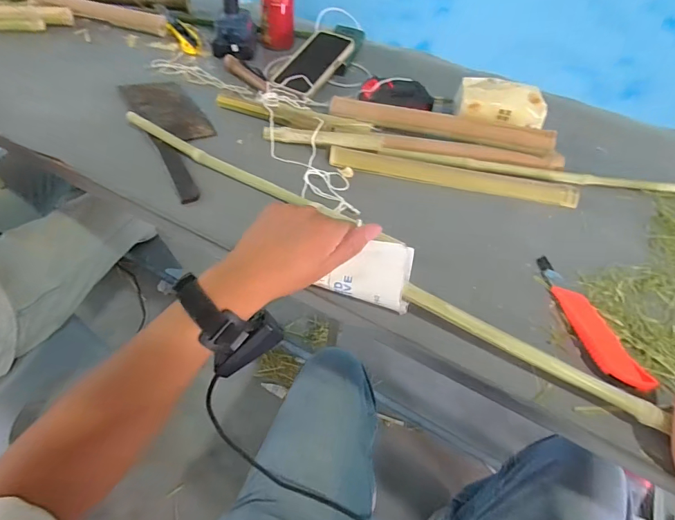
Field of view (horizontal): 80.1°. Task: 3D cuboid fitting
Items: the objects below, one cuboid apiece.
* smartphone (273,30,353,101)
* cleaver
[{"bbox_3d":[-0.038,-0.353,0.712,0.092,0.014,0.171,28,67,18],"label":"smartphone"},{"bbox_3d":[-0.227,-0.187,0.580,0.093,0.013,0.293,-24,56,-24],"label":"cleaver"}]

